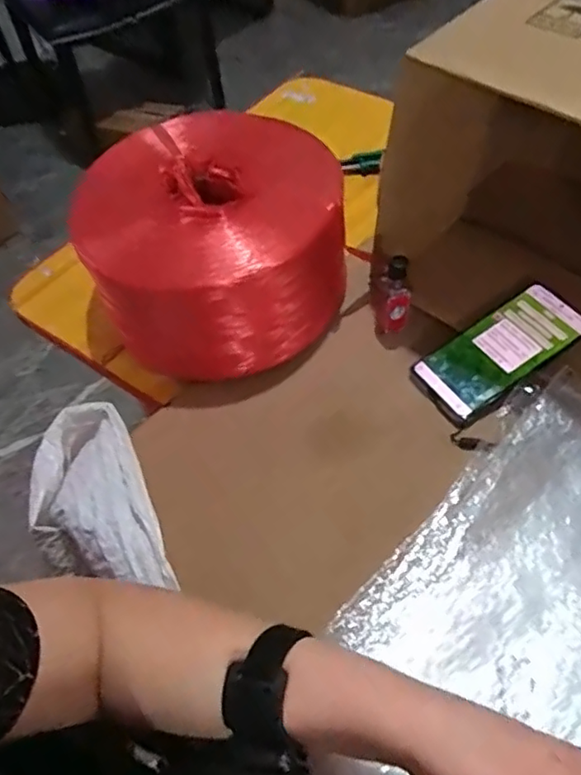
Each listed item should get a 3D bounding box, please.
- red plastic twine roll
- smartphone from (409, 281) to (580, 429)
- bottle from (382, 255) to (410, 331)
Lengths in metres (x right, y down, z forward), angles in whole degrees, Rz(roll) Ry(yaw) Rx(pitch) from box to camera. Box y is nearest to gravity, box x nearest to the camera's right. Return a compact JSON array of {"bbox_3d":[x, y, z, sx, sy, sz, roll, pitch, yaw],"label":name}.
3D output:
[{"bbox_3d":[-0.074,-0.152,0.611,0.235,0.125,0.254,-13,54,-5],"label":"red plastic twine roll"},{"bbox_3d":[0.197,-0.035,0.575,0.166,0.008,0.077,-34,59,-9],"label":"smartphone"},{"bbox_3d":[0.100,-0.088,0.577,0.027,0.092,0.019,5,54,8],"label":"bottle"}]

